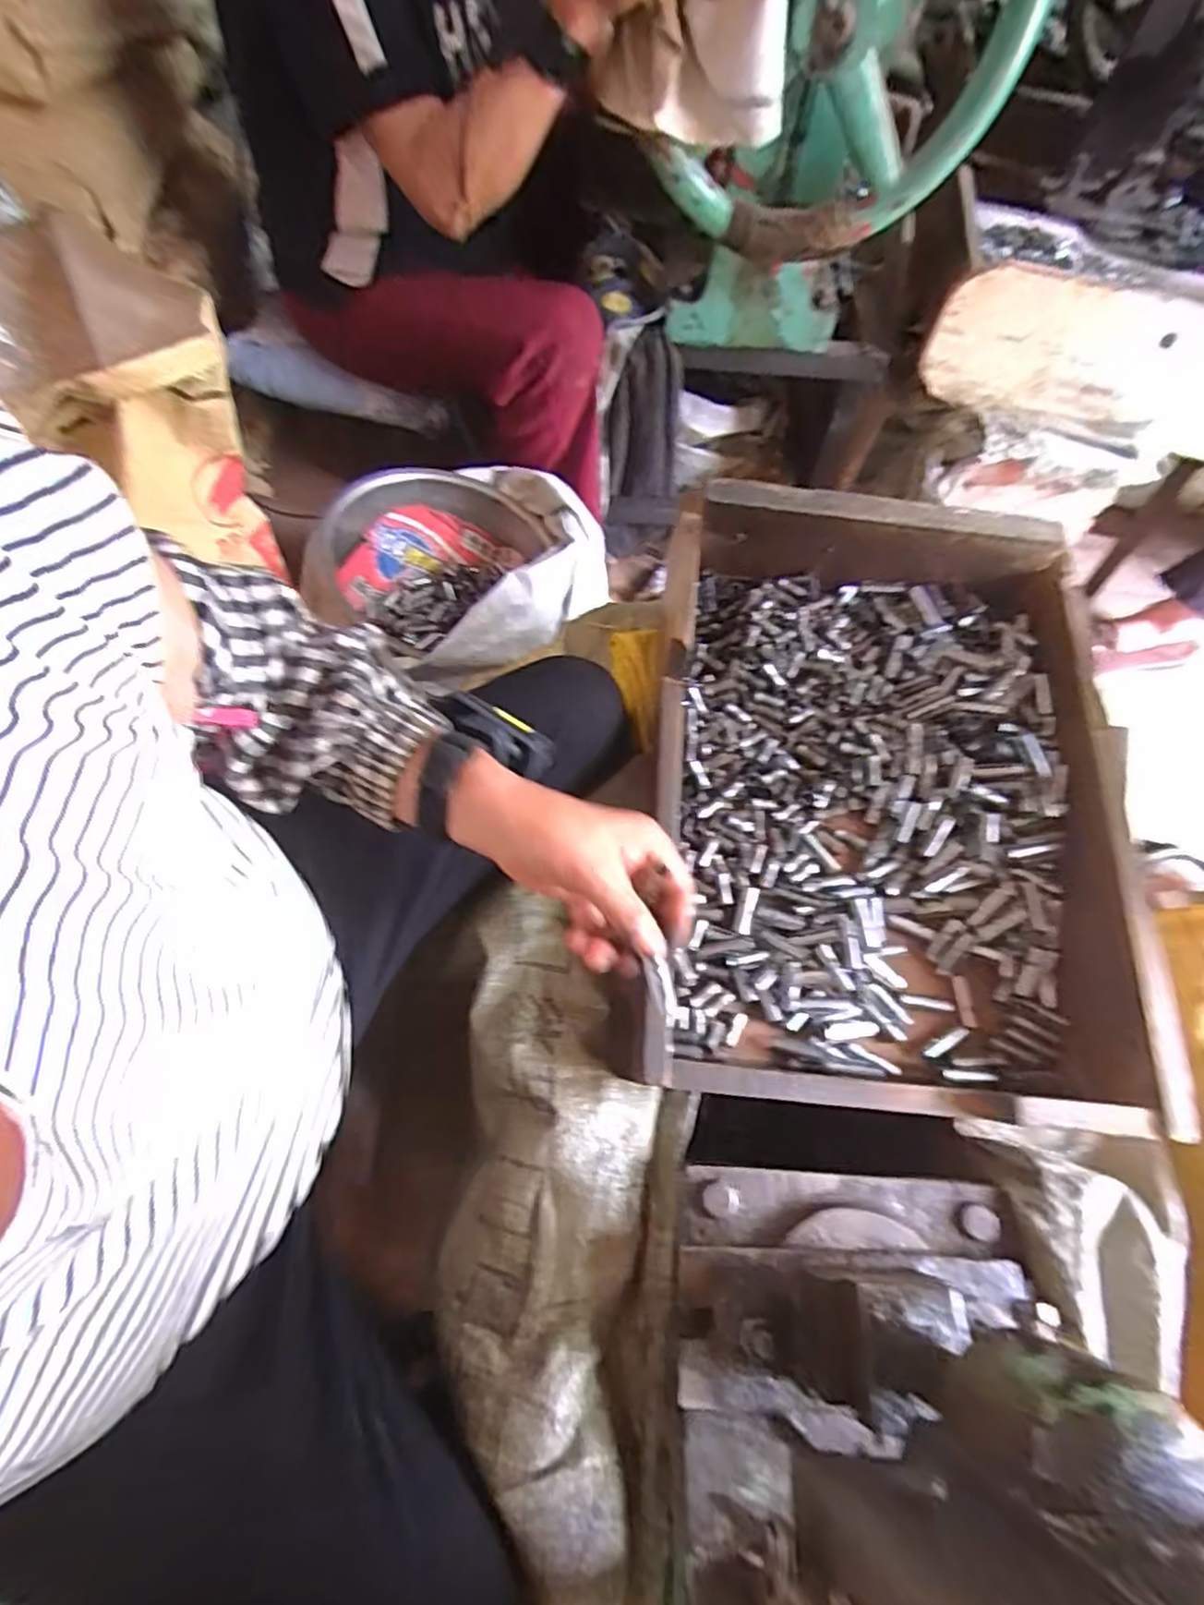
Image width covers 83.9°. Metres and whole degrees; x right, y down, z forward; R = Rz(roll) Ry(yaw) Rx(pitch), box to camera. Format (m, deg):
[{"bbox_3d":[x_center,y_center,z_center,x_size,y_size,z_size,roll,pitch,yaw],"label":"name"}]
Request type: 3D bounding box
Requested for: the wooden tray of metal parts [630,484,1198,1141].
[{"bbox_3d":[0.212,-0.021,0.511,0.337,0.113,0.465,6,66,0],"label":"wooden tray of metal parts"}]

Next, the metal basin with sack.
[{"bbox_3d":[-0.186,-0.316,0.870,0.329,0.126,0.306,1,66,-2],"label":"metal basin with sack"}]

